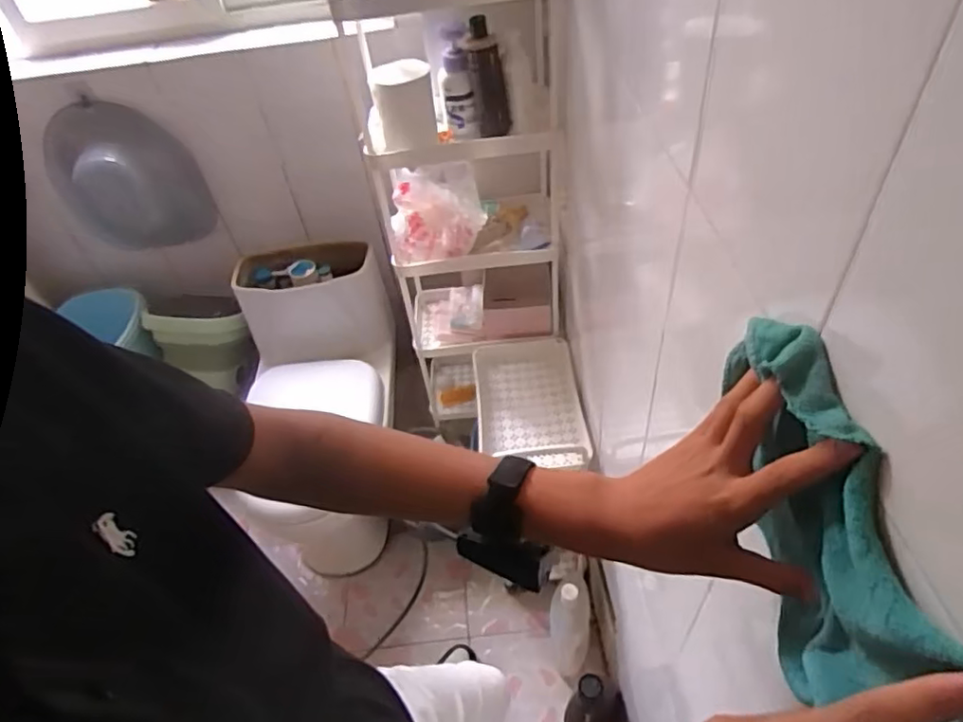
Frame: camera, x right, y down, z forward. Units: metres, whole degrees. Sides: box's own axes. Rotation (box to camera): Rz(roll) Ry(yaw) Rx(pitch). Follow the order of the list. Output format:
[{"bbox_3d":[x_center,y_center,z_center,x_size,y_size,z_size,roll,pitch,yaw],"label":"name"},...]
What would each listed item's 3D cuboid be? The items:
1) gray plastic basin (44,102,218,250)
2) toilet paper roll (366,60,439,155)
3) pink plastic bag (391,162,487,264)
[{"bbox_3d":[-0.822,-0.417,1.433,0.303,0.357,0.088,-12,48,-4],"label":"gray plastic basin"},{"bbox_3d":[-0.124,-0.416,0.975,0.094,0.105,0.086,-3,48,4],"label":"toilet paper roll"},{"bbox_3d":[-0.087,-0.277,1.133,0.174,0.154,0.117,-12,48,-4],"label":"pink plastic bag"}]

